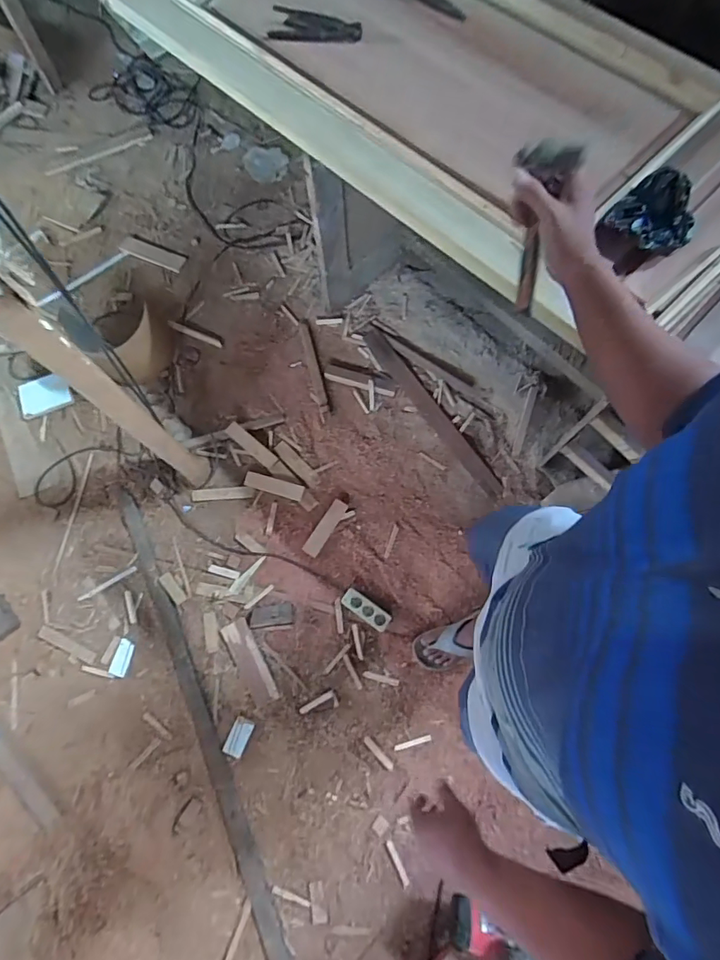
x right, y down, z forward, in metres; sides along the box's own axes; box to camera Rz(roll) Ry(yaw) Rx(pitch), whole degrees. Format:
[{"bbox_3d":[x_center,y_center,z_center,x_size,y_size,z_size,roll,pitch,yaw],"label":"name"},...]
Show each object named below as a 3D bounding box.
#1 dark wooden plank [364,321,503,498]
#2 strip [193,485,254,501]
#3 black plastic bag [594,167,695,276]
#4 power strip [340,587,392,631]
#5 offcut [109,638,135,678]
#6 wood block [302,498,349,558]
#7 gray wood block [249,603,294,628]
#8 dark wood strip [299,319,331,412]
[{"bbox_3d":[0.257,-0.263,1.657,0.082,0.017,0.758,-34,77,-10],"label":"dark wooden plank"},{"bbox_3d":[-0.460,0.044,1.548,0.201,0.015,0.038,-5,74,-2],"label":"strip"},{"bbox_3d":[0.535,-0.480,0.857,0.170,0.071,0.140,-40,75,-10],"label":"black plastic bag"},{"bbox_3d":[0.020,0.406,1.449,0.161,0.039,0.061,33,76,12],"label":"power strip"},{"bbox_3d":[-0.746,0.558,1.449,0.051,0.005,0.107,13,74,3],"label":"offcut"},{"bbox_3d":[-0.115,0.156,1.531,0.053,0.024,0.203,32,76,8],"label":"wood block"},{"bbox_3d":[-0.284,0.437,1.485,0.138,0.008,0.067,-6,74,-2],"label":"gray wood block"},{"bbox_3d":[-0.171,-0.427,1.690,0.040,0.027,0.385,-13,74,-4],"label":"dark wood strip"}]

